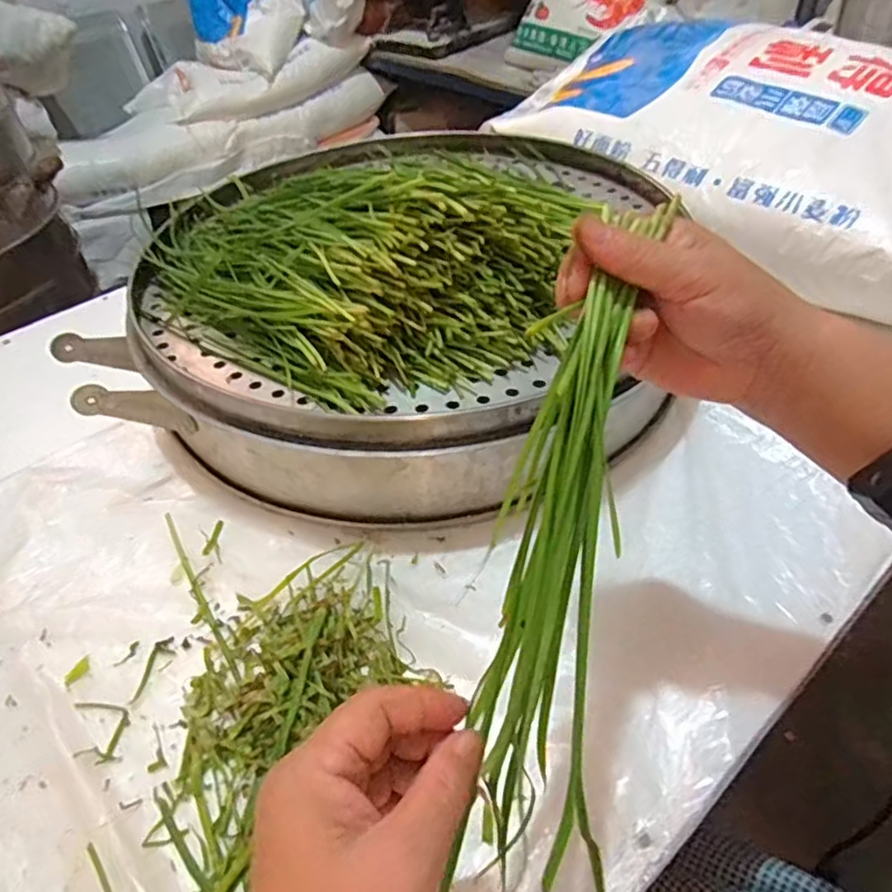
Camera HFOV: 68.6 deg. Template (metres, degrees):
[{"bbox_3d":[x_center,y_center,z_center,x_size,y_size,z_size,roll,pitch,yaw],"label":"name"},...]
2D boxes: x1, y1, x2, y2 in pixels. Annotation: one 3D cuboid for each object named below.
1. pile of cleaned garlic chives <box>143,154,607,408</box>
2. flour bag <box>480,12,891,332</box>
[{"bbox_3d":[-0.117,-0.184,0.572,0.400,0.102,0.232,33,56,32],"label":"pile of cleaned garlic chives"},{"bbox_3d":[0.380,-0.365,0.764,0.631,0.141,0.390,31,55,30],"label":"flour bag"}]

